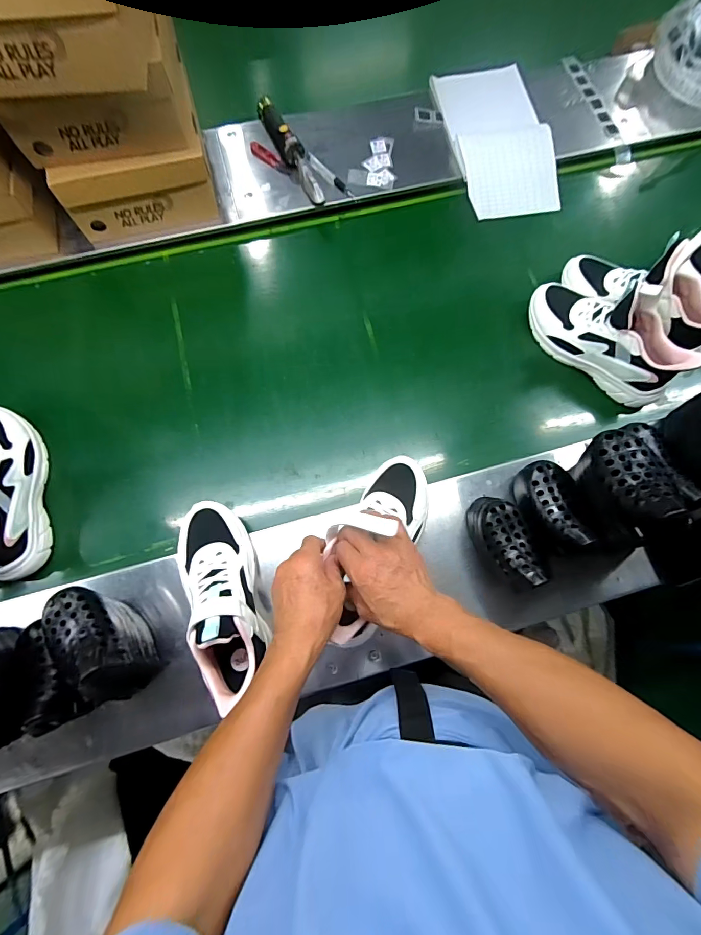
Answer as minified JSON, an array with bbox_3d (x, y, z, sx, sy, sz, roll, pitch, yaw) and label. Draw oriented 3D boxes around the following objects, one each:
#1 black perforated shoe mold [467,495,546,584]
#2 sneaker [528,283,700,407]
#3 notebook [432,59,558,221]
[{"bbox_3d":[0.212,0.096,0.545,0.071,0.067,0.145,-23,50,-6],"label":"black perforated shoe mold"},{"bbox_3d":[0.428,-0.232,0.654,0.103,0.152,0.264,-43,80,-11],"label":"sneaker"},{"bbox_3d":[0.299,-0.667,0.824,0.201,0.058,0.334,-14,75,-7],"label":"notebook"}]

